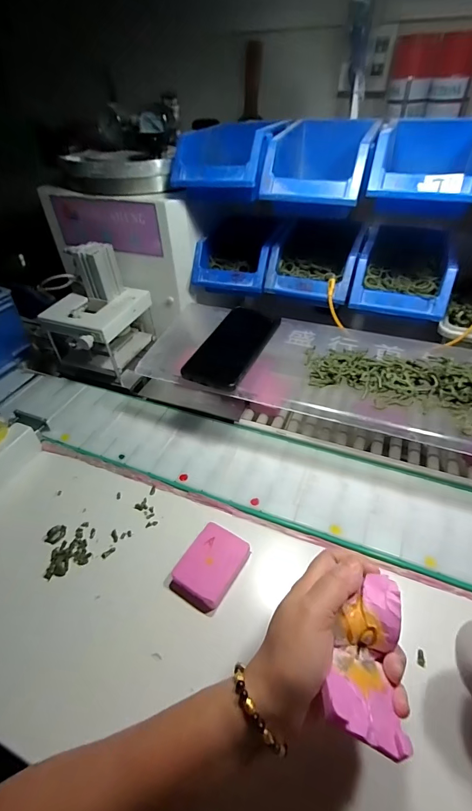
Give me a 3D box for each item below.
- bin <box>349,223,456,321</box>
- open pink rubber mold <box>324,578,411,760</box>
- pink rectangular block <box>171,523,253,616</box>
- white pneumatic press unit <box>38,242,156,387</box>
[{"bbox_3d":[0.246,-0.211,0.528,0.124,0.075,0.182,14,46,17],"label":"bin"},{"bbox_3d":[0.093,0.166,0.245,0.048,0.033,0.098,15,44,18],"label":"open pink rubber mold"},{"bbox_3d":[-0.026,0.166,0.378,0.054,0.017,0.077,23,51,24],"label":"pink rectangular block"},{"bbox_3d":[-0.240,-0.156,0.601,0.165,0.175,0.153,18,49,20],"label":"white pneumatic press unit"}]

